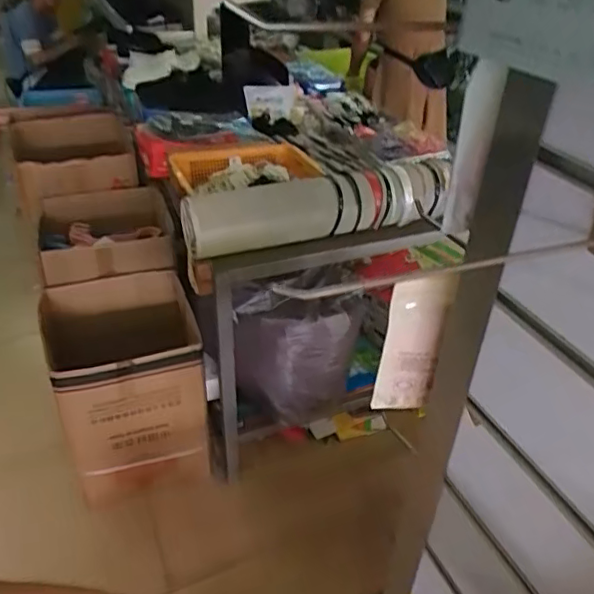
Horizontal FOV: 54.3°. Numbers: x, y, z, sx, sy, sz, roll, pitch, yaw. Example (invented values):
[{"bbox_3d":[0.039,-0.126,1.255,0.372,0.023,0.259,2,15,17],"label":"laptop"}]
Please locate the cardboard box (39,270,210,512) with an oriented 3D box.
[{"bbox_3d":[-0.514,0.257,1.758,0.401,0.518,0.481,-10,37,-18],"label":"cardboard box"}]

